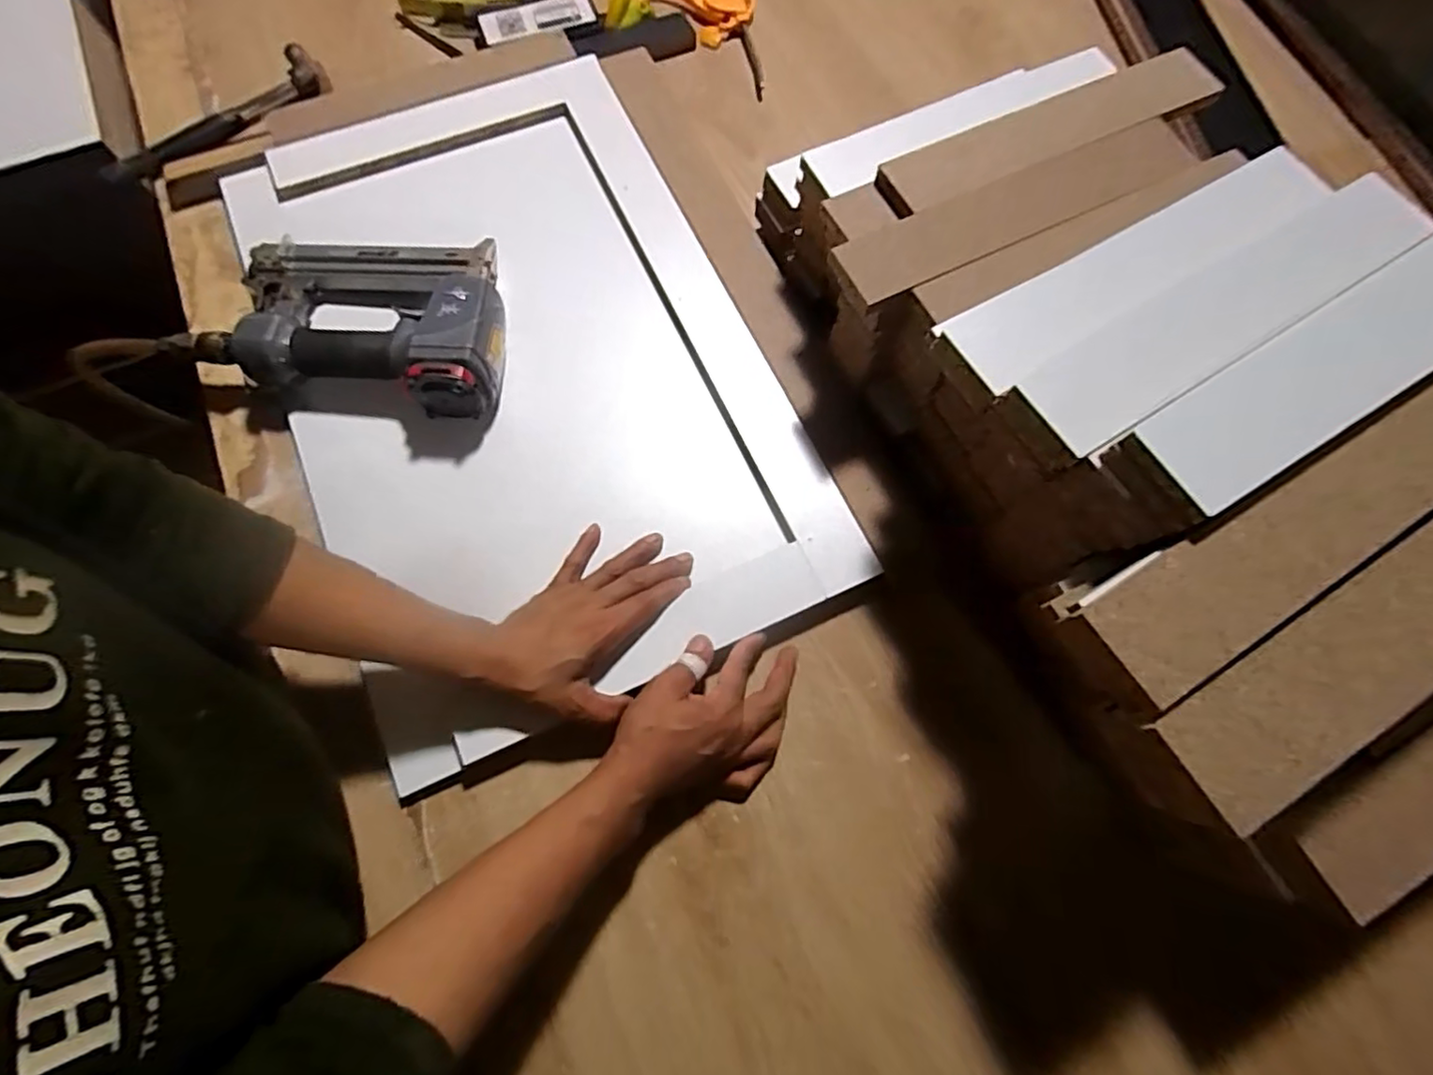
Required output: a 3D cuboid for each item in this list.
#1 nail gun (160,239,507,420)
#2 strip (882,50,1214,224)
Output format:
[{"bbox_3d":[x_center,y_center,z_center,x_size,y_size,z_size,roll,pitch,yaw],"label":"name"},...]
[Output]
[{"bbox_3d":[-0.298,-0.190,0.530,0.263,0.072,0.160,9,72,2],"label":"nail gun"},{"bbox_3d":[0.245,-0.300,0.473,0.275,0.013,0.051,-24,74,-10],"label":"strip"}]

